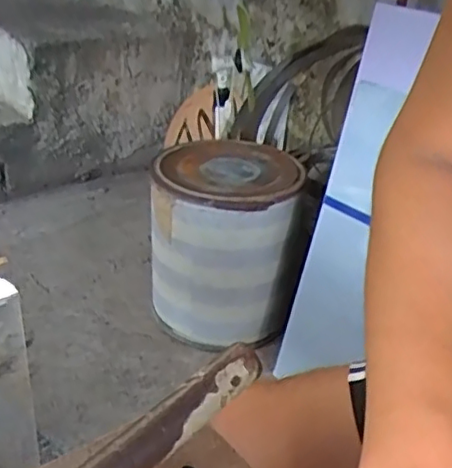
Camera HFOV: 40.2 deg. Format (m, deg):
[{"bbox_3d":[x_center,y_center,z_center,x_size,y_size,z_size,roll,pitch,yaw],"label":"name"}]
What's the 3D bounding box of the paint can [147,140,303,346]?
[{"bbox_3d":[-0.004,0.033,1.703,0.384,0.452,0.411,5,27,-3],"label":"paint can"}]

